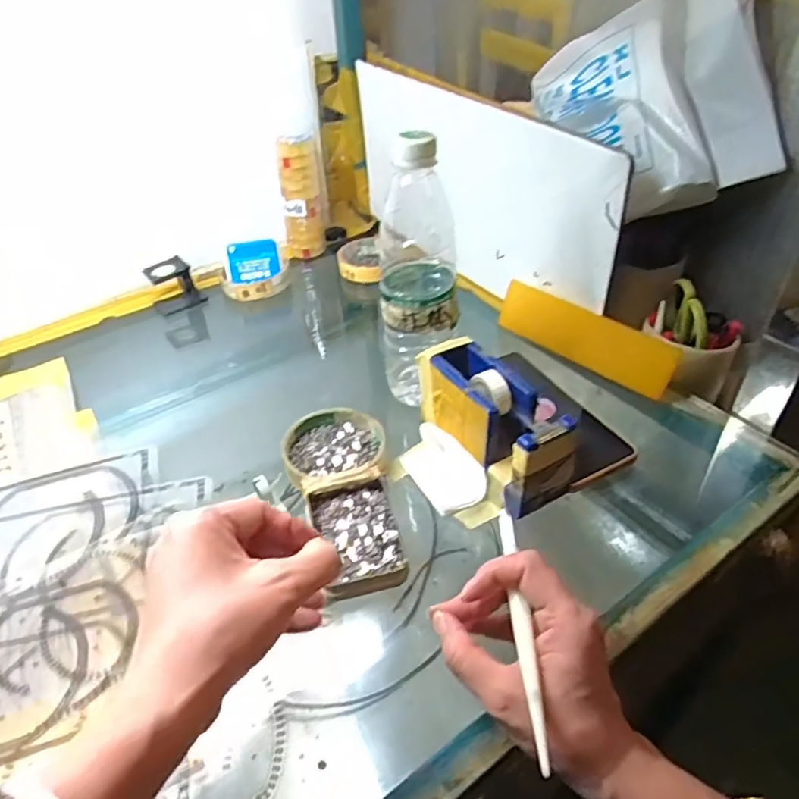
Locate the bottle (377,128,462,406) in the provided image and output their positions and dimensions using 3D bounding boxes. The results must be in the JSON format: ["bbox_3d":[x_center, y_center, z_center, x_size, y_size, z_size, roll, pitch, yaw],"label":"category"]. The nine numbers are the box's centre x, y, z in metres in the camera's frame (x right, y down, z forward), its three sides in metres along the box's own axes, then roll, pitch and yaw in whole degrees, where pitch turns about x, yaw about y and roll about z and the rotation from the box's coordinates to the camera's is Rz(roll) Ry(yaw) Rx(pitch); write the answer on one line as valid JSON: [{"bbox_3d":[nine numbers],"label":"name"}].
[{"bbox_3d":[0.016,-0.094,0.491,0.064,0.221,0.071,-1,40,3],"label":"bottle"}]

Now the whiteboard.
[{"bbox_3d":[0.074,-0.234,0.660,0.014,0.179,0.409,-25,44,-24],"label":"whiteboard"}]

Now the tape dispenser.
[{"bbox_3d":[0.070,0.018,0.454,0.049,0.074,0.129,-22,43,-21],"label":"tape dispenser"}]

